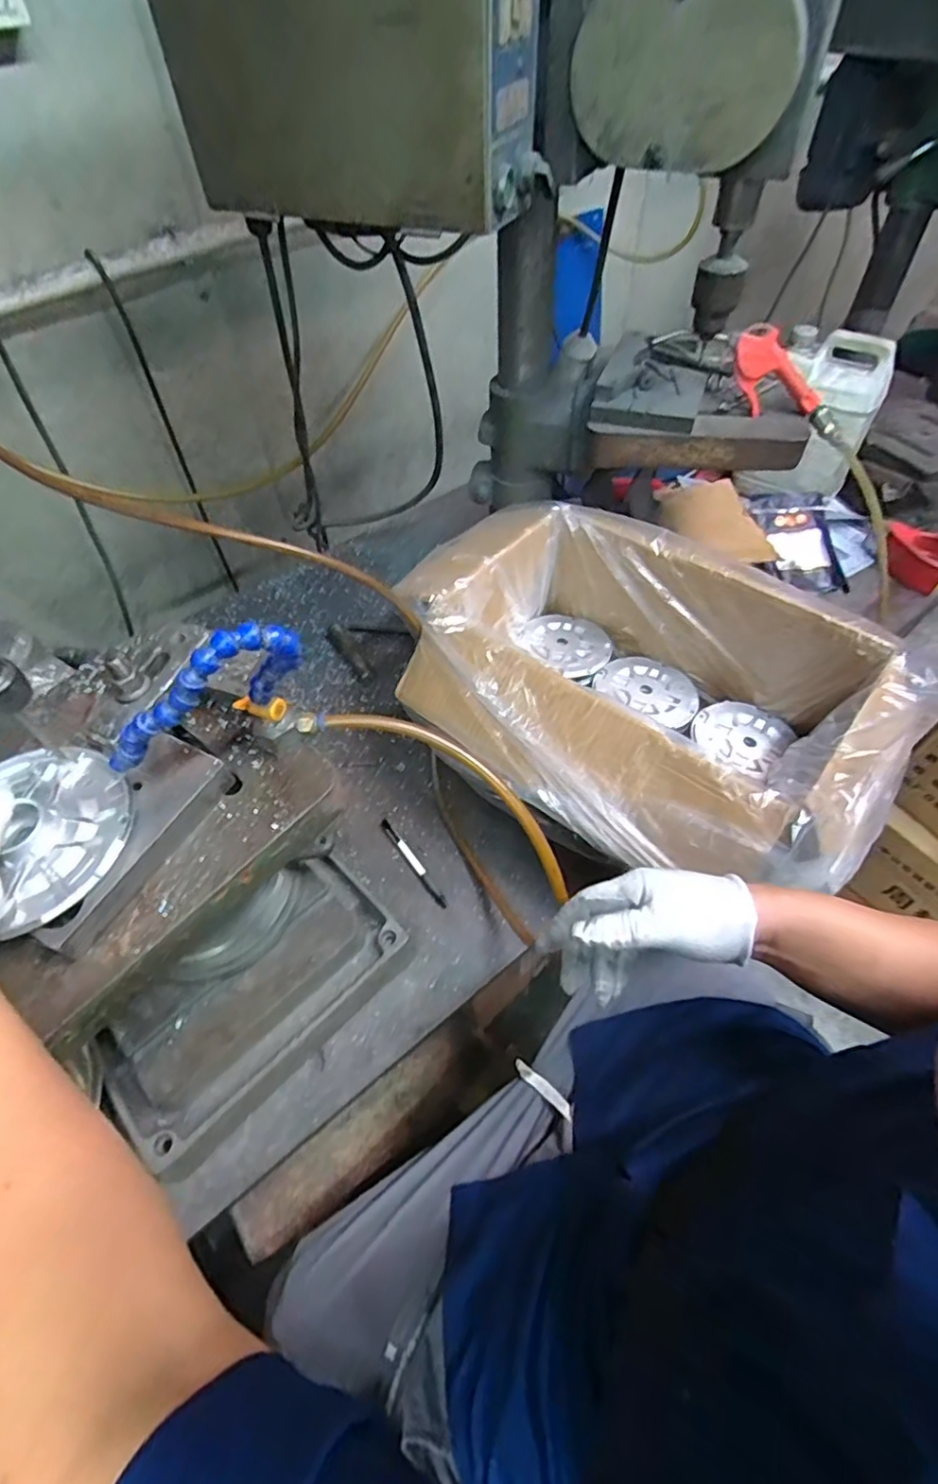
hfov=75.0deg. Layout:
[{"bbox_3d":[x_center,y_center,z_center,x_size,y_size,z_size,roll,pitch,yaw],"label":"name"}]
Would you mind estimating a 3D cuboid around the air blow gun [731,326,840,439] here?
[{"bbox_3d":[0.379,-0.426,0.741,0.161,0.067,0.030,36,57,-11],"label":"air blow gun"}]

